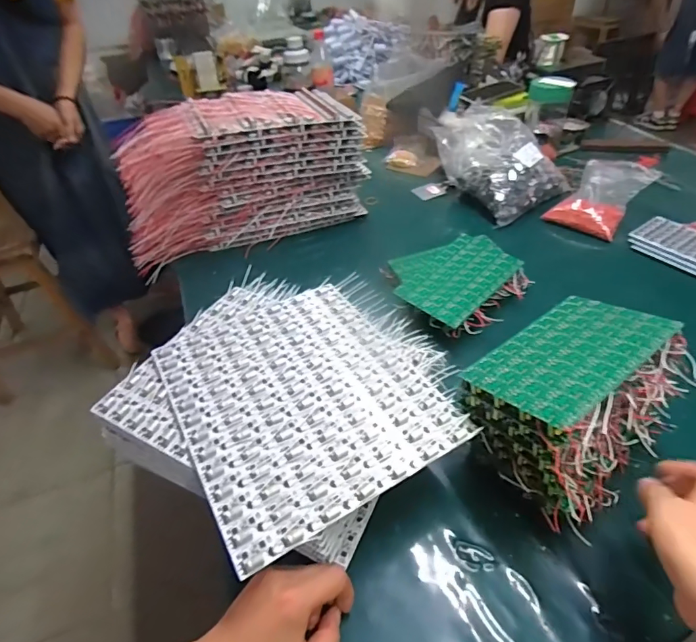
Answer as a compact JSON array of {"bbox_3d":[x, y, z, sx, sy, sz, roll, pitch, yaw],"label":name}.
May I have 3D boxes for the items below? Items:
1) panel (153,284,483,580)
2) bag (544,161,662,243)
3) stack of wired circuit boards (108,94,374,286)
[{"bbox_3d":[-0.050,0.072,0.472,0.242,0.010,0.276,-25,47,-21],"label":"panel"},{"bbox_3d":[0.484,-0.240,0.853,0.127,0.067,0.181,31,53,32],"label":"bag"},{"bbox_3d":[-0.198,-0.286,0.842,0.433,0.211,0.180,-15,44,-12],"label":"stack of wired circuit boards"}]

